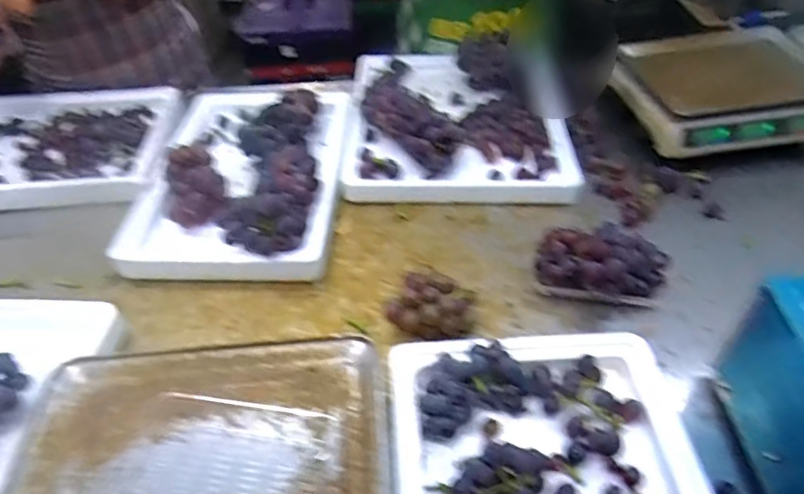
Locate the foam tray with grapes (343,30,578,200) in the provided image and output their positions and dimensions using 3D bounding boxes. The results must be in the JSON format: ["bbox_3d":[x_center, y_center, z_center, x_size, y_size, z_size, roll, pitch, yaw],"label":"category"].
[{"bbox_3d":[0.099,-0.256,1.019,0.385,0.090,0.441,1,45,3],"label":"foam tray with grapes"}]

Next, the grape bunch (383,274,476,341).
[{"bbox_3d":[0.037,0.071,0.712,0.115,0.062,0.080,0,45,2],"label":"grape bunch"}]

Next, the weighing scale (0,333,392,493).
[{"bbox_3d":[-0.173,0.246,0.505,0.333,0.106,0.304,-3,45,-1],"label":"weighing scale"}]

